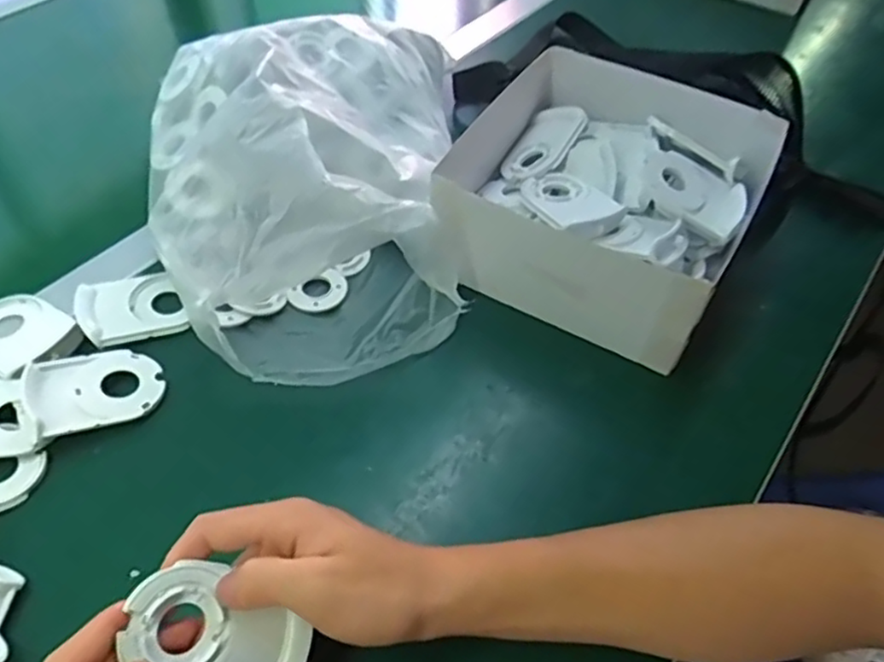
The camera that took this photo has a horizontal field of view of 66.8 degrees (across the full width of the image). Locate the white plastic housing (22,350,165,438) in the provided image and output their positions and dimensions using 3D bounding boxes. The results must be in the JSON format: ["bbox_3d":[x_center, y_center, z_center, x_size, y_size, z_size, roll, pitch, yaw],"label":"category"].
[{"bbox_3d":[-0.225,0.039,0.430,0.082,0.012,0.059,-13,51,-29],"label":"white plastic housing"}]

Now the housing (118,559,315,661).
[{"bbox_3d":[-0.105,0.141,0.312,0.083,0.027,0.050,27,63,-26],"label":"housing"}]

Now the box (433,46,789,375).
[{"bbox_3d":[0.116,-0.106,0.513,0.211,0.093,0.203,26,54,17],"label":"box"}]

